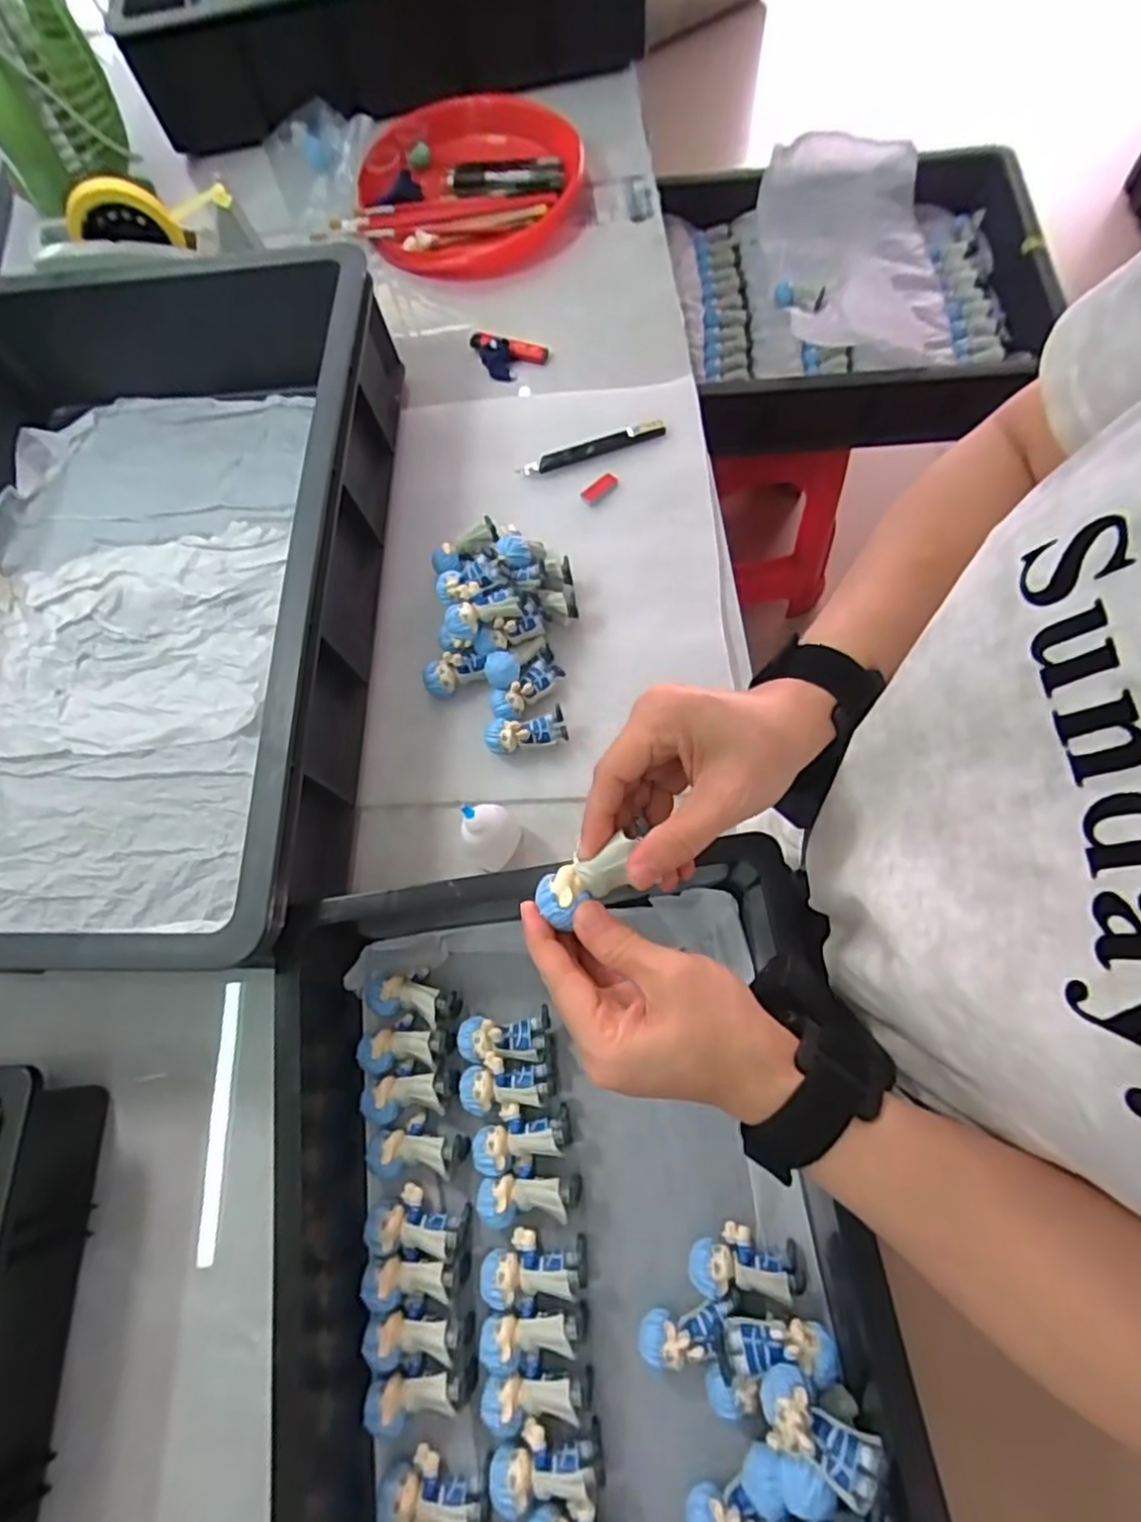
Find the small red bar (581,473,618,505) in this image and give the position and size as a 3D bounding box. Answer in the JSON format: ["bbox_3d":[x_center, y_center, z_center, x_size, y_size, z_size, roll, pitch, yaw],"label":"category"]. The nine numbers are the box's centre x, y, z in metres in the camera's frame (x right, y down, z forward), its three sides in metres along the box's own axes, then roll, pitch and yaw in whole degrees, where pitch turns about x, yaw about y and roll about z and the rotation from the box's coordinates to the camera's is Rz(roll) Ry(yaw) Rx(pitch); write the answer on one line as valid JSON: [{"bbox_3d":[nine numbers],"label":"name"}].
[{"bbox_3d":[0.026,-0.246,0.608,0.035,0.007,0.017,-38,72,-8],"label":"small red bar"}]

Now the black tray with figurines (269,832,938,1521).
[{"bbox_3d":[-0.004,0.294,0.379,0.322,0.089,0.453,-8,70,2],"label":"black tray with figurines"}]

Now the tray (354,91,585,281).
[{"bbox_3d":[-0.115,-0.641,0.741,0.246,0.047,0.244,-2,71,4],"label":"tray"}]

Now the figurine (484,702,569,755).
[{"bbox_3d":[-0.035,-0.023,0.523,0.063,0.028,0.028,-12,70,1],"label":"figurine"}]

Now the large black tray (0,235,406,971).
[{"bbox_3d":[-0.380,-0.144,0.549,0.424,0.135,0.604,-2,71,4],"label":"large black tray"}]

